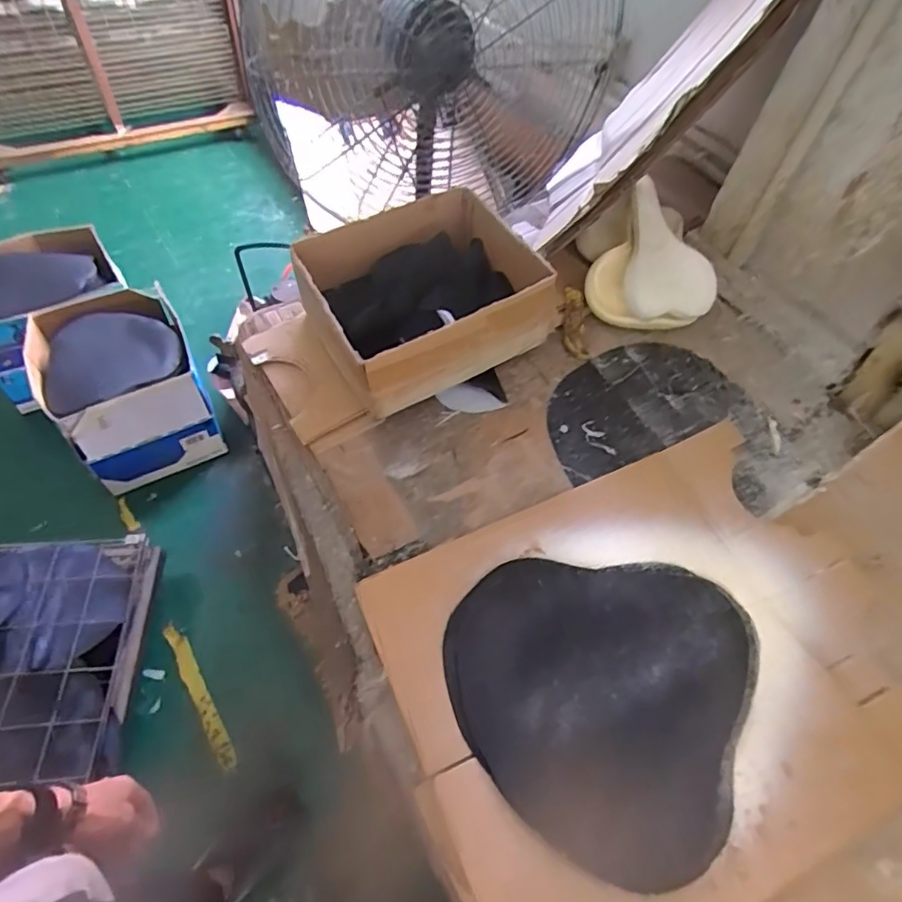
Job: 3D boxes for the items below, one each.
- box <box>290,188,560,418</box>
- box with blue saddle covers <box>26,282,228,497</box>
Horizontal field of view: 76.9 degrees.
[{"bbox_3d":[-0.054,-0.263,0.900,0.336,0.128,0.331,-22,59,-19],"label":"box"},{"bbox_3d":[-0.934,-0.193,1.633,0.391,0.301,0.480,-22,59,-18],"label":"box with blue saddle covers"}]

